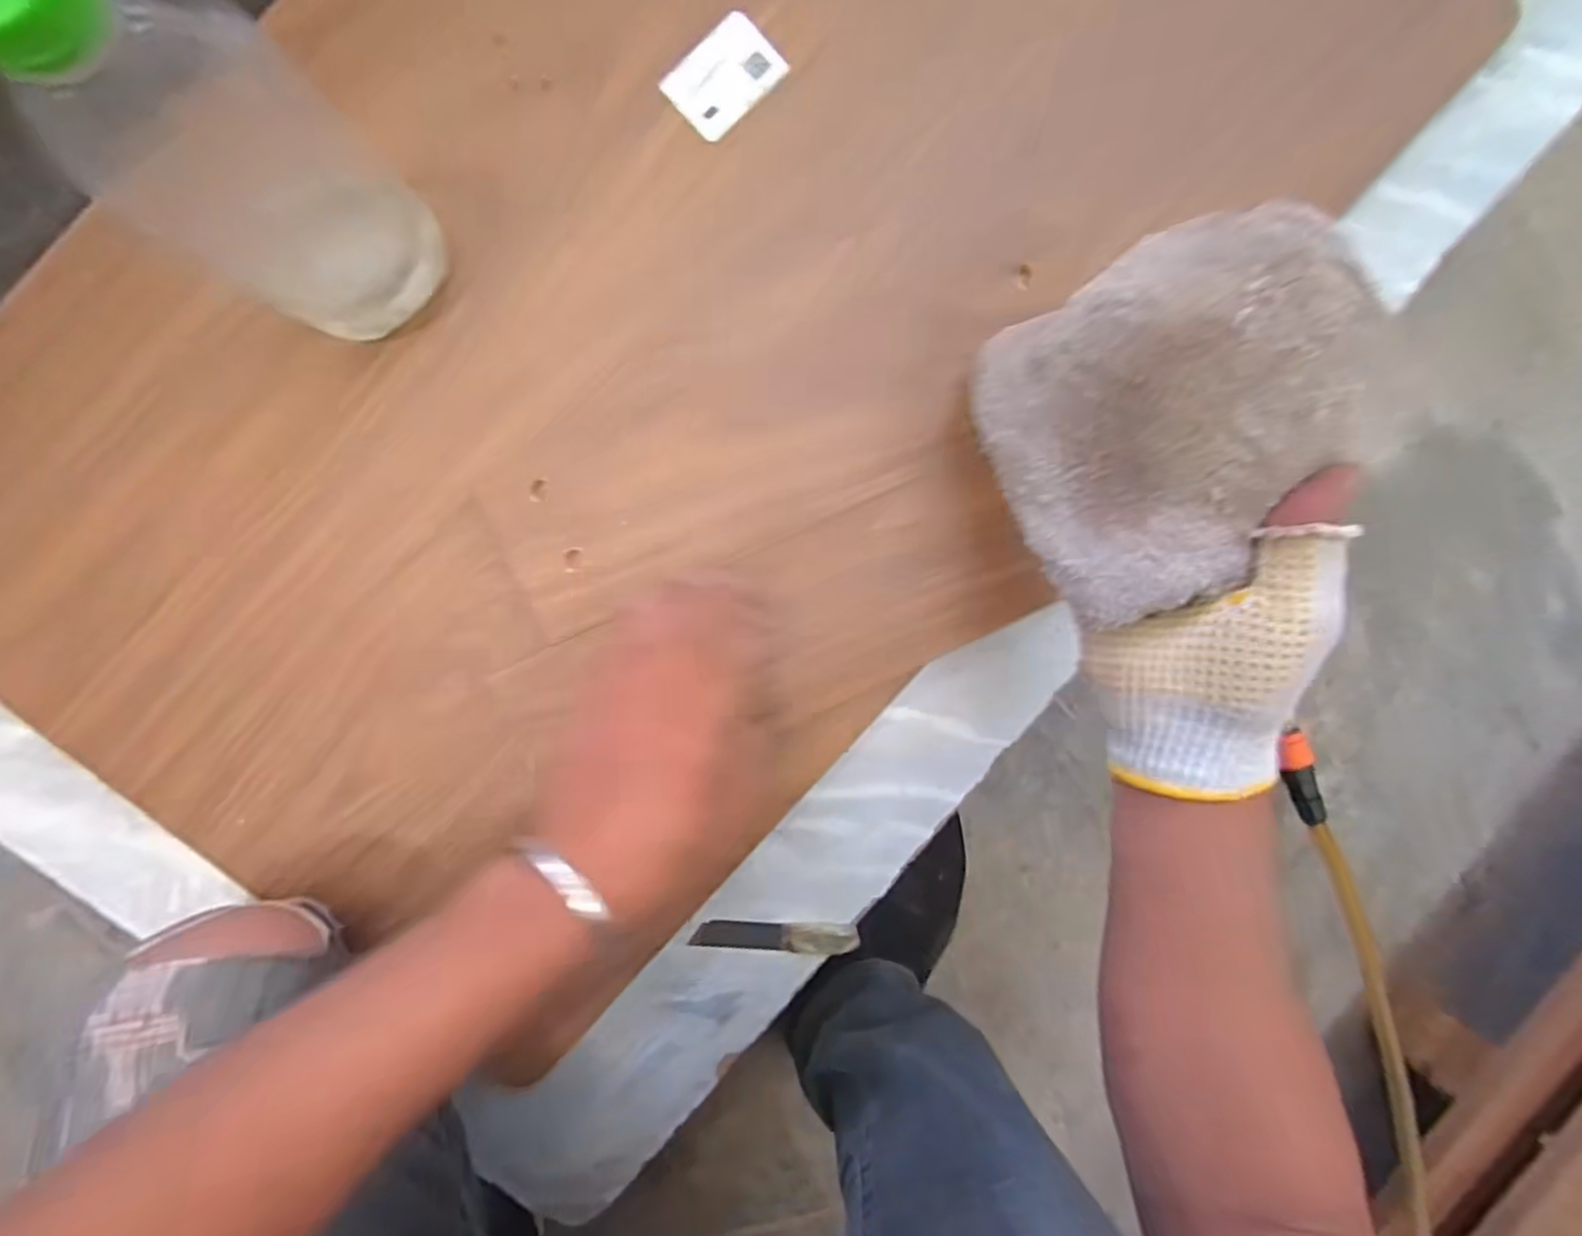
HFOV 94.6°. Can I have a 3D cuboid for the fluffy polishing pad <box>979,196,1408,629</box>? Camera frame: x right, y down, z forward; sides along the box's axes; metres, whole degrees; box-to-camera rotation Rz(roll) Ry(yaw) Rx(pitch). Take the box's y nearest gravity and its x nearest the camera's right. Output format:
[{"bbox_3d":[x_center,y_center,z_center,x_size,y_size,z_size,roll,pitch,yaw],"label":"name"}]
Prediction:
[{"bbox_3d":[0.156,-0.086,0.306,0.022,0.148,0.146,-3,69,-46],"label":"fluffy polishing pad"}]

